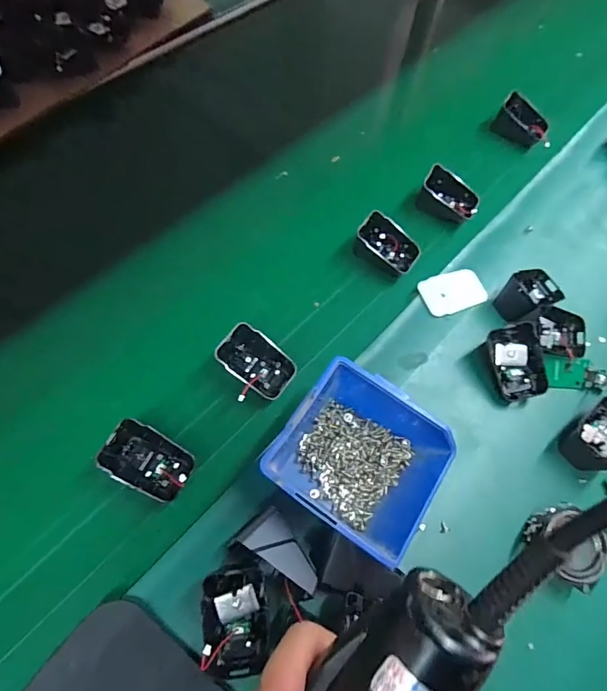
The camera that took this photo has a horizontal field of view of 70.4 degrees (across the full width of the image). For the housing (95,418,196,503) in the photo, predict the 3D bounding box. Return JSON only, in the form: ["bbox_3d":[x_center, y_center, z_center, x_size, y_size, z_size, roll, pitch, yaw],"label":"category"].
[{"bbox_3d":[-0.126,0.096,0.353,0.062,0.040,0.046,23,65,9],"label":"housing"}]

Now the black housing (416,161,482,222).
[{"bbox_3d":[0.171,-0.173,0.502,0.067,0.040,0.037,24,66,7],"label":"black housing"}]

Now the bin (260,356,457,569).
[{"bbox_3d":[0.048,0.089,0.349,0.119,0.069,0.121,32,66,13],"label":"bin"}]

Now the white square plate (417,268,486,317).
[{"bbox_3d":[0.158,-0.058,0.459,0.069,0.004,0.046,-18,68,-12],"label":"white square plate"}]

